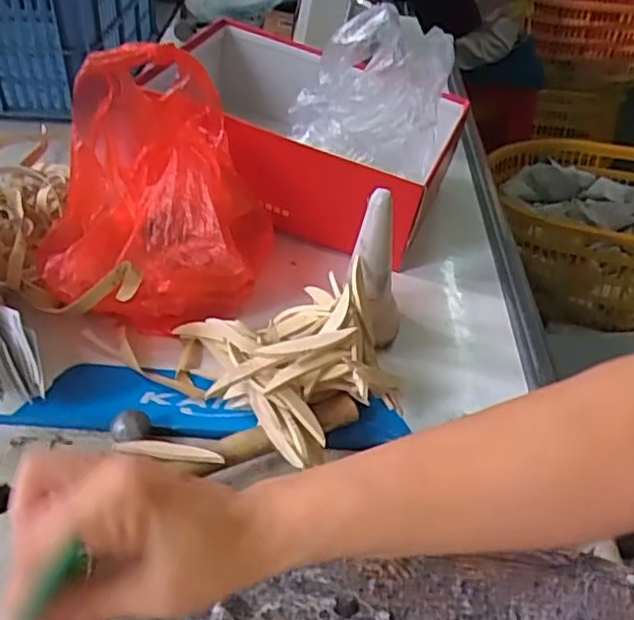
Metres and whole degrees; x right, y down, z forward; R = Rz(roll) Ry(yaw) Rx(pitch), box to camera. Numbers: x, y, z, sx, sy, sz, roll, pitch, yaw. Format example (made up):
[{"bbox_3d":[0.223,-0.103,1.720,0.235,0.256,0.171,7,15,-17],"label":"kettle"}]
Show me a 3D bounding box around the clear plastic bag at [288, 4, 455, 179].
[{"bbox_3d":[0.051,-0.210,0.632,0.144,0.145,0.068,4,40,0],"label":"clear plastic bag"}]

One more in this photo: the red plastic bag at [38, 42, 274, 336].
[{"bbox_3d":[-0.142,-0.108,0.594,0.199,0.198,0.191,0,41,-5],"label":"red plastic bag"}]

